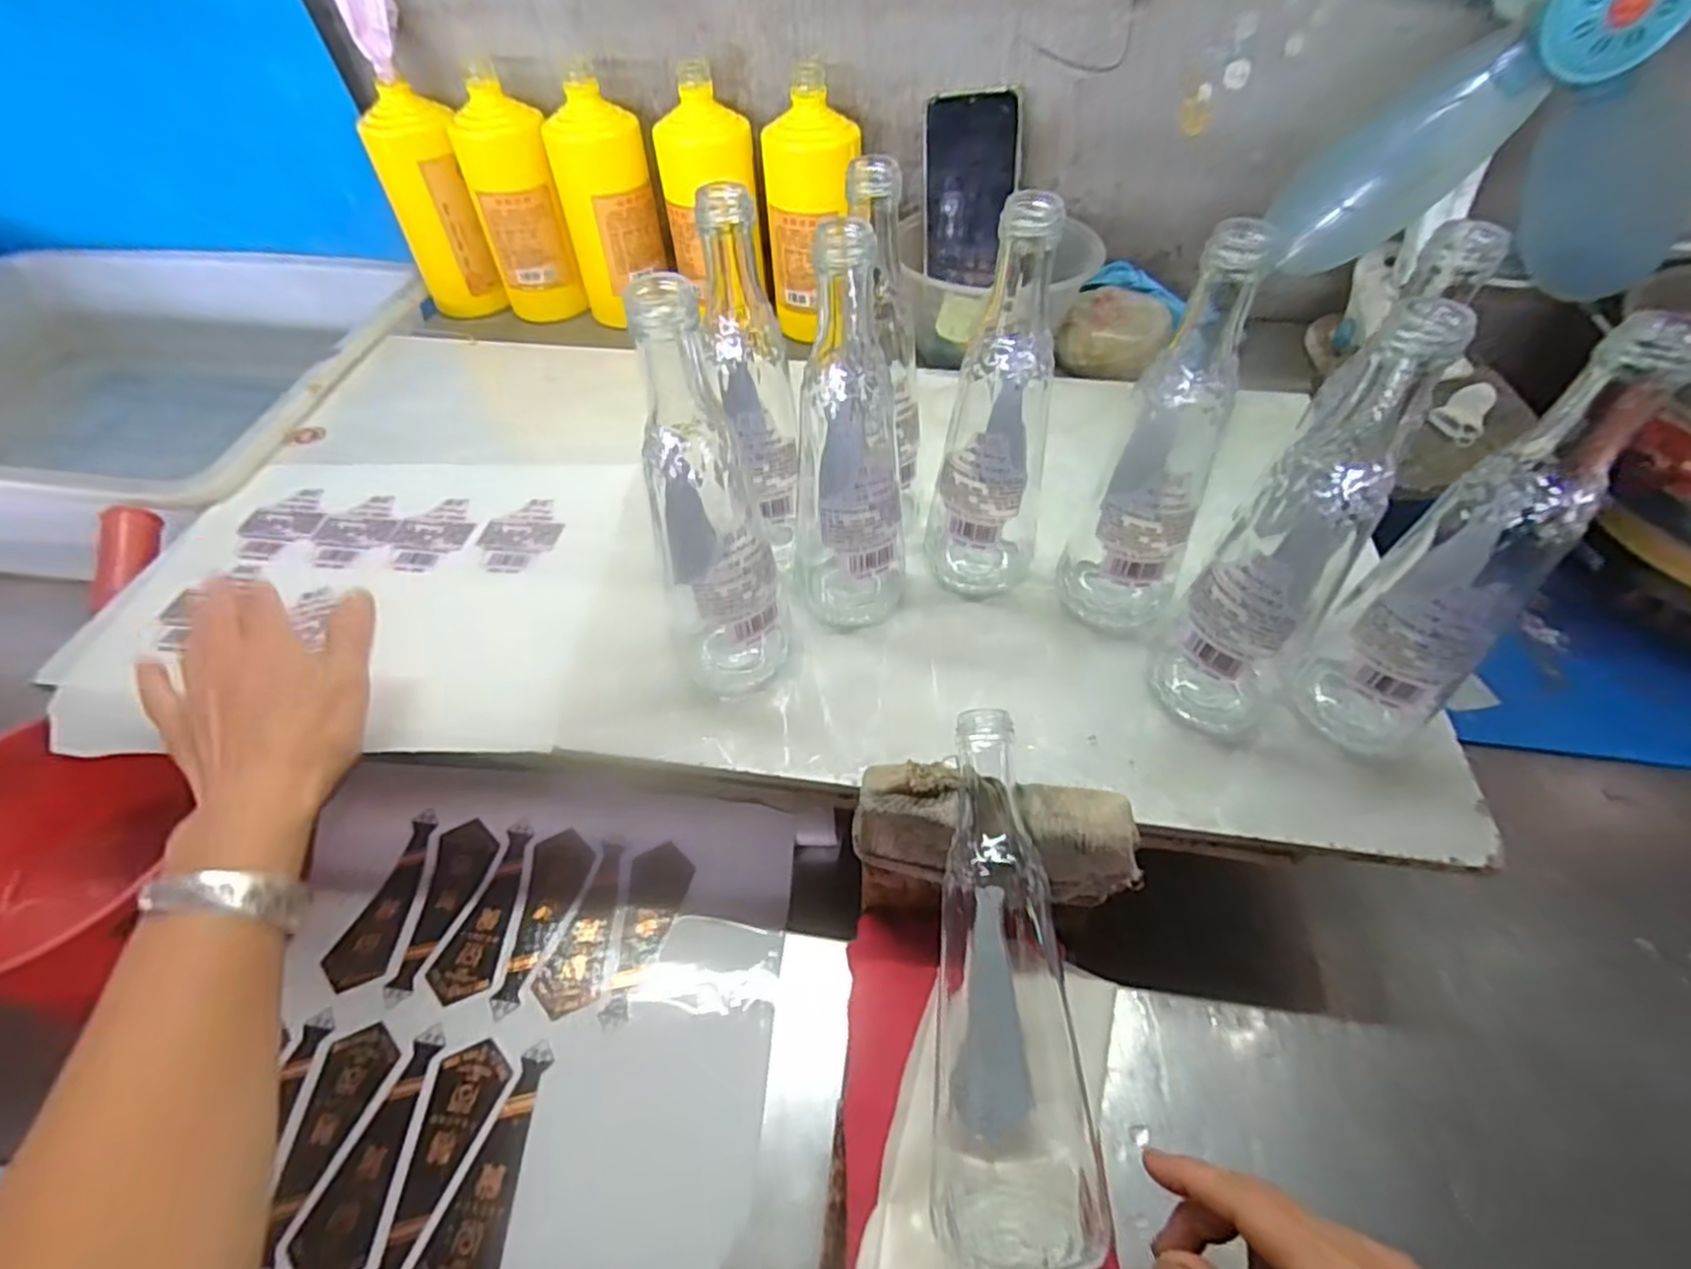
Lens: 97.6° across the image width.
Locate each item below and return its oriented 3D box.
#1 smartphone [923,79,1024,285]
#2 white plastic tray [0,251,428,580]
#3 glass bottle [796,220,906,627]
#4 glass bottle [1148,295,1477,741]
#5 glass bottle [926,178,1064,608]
[{"bbox_3d":[0.104,-0.367,0.617,0.075,0.139,0.006,1,30,7],"label":"smartphone"},{"bbox_3d":[-0.706,-0.239,0.725,0.579,0.138,0.410,10,53,9],"label":"white plastic tray"},{"bbox_3d":[0.003,-0.089,0.384,0.062,0.217,0.057,-3,52,-2],"label":"glass bottle"},{"bbox_3d":[0.202,-0.035,0.334,0.068,0.207,0.061,-37,60,-24],"label":"glass bottle"},{"bbox_3d":[0.083,-0.111,0.401,0.061,0.211,0.063,16,54,13],"label":"glass bottle"}]

